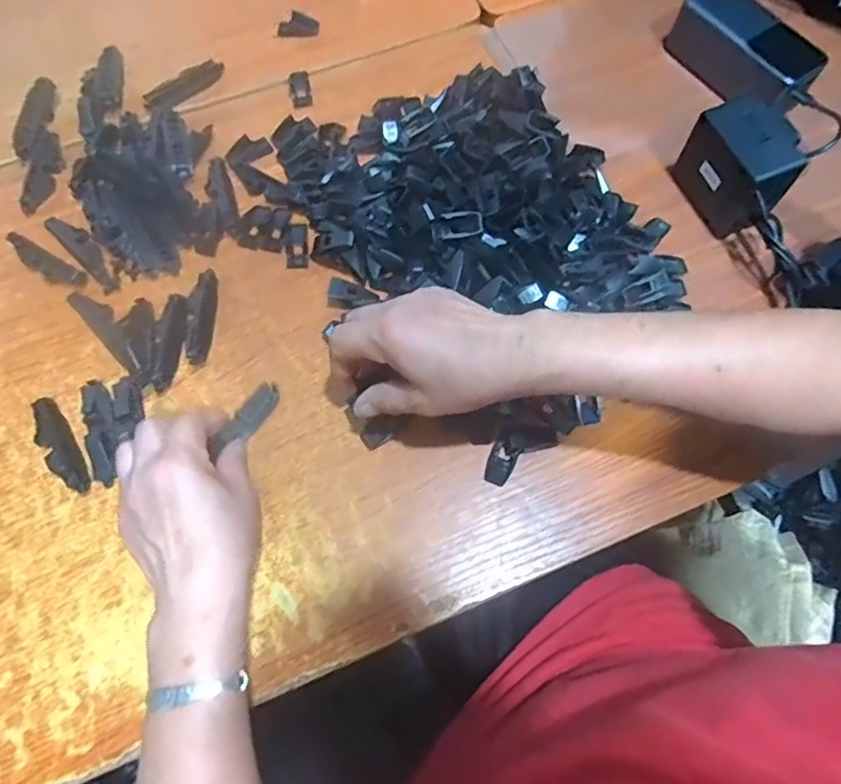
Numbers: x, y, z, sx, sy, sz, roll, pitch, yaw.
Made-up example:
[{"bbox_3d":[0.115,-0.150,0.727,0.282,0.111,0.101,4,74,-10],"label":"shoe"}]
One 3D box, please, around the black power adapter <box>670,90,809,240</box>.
[{"bbox_3d":[0.254,-0.177,0.456,0.051,0.077,0.086,-28,71,-10],"label":"black power adapter"}]

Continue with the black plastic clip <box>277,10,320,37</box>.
[{"bbox_3d":[-0.121,-0.364,0.565,0.040,0.012,0.019,3,69,2],"label":"black plastic clip"}]

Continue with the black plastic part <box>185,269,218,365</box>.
[{"bbox_3d":[-0.172,-0.060,0.450,0.019,0.005,0.079,8,68,-16],"label":"black plastic part"}]

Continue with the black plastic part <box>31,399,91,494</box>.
[{"bbox_3d":[-0.261,0.040,0.414,0.022,0.015,0.076,-33,72,-11],"label":"black plastic part"}]

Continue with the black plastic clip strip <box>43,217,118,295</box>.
[{"bbox_3d":[-0.280,-0.117,0.477,0.021,0.005,0.093,-42,74,-14],"label":"black plastic clip strip"}]

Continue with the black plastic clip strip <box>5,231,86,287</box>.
[{"bbox_3d":[-0.311,-0.107,0.471,0.080,0.008,0.020,29,72,11],"label":"black plastic clip strip"}]

